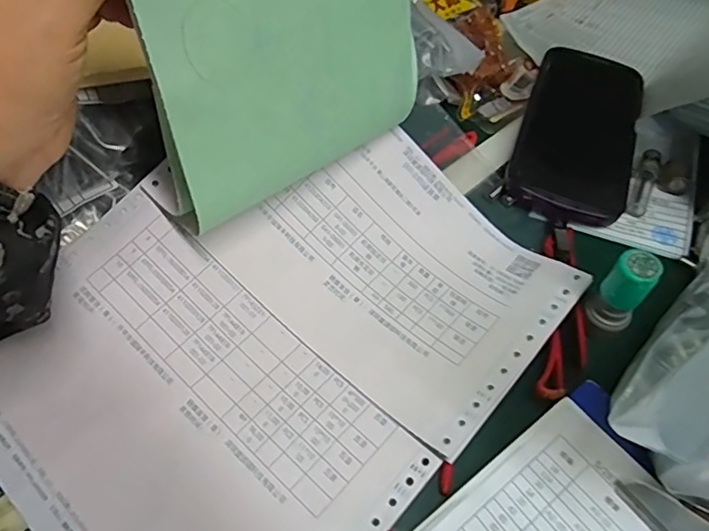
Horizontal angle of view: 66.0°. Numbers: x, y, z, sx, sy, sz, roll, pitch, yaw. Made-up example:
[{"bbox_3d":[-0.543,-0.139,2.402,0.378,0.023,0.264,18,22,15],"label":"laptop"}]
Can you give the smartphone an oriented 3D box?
[{"bbox_3d":[0.165,-0.105,0.397,0.078,0.014,0.165,17,56,13],"label":"smartphone"}]

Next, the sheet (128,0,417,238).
[{"bbox_3d":[-0.029,-0.109,0.256,0.141,0.154,0.031,-30,59,-20],"label":"sheet"}]

